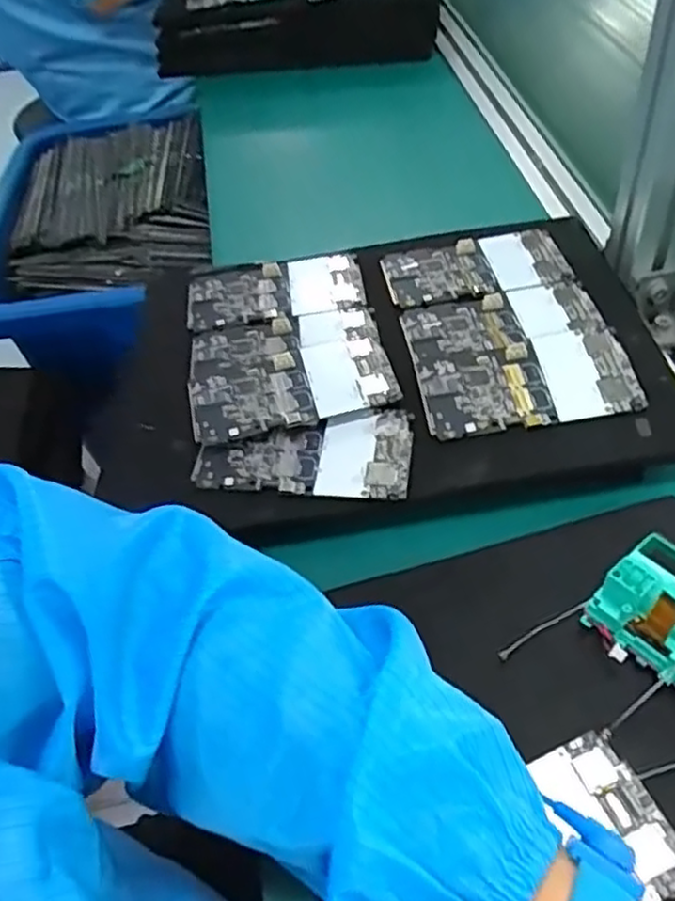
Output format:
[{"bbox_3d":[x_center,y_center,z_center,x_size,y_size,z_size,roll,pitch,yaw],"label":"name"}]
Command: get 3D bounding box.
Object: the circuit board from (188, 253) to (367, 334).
[{"bbox_3d":[-0.047,-0.121,0.538,0.127,0.008,0.070,-7,50,3],"label":"circuit board"}]

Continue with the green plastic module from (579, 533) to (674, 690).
[{"bbox_3d":[0.165,0.079,0.344,0.077,0.037,0.063,28,63,27],"label":"green plastic module"}]

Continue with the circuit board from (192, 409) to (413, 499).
[{"bbox_3d":[-0.020,0.004,0.436,0.128,0.008,0.058,-3,50,6],"label":"circuit board"}]

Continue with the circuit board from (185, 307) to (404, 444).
[{"bbox_3d":[-0.034,-0.055,0.477,0.130,0.011,0.105,-14,48,-2],"label":"circuit board"}]

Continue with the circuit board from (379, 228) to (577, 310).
[{"bbox_3d":[0.101,-0.134,0.530,0.129,0.008,0.070,-13,50,-3],"label":"circuit board"}]

